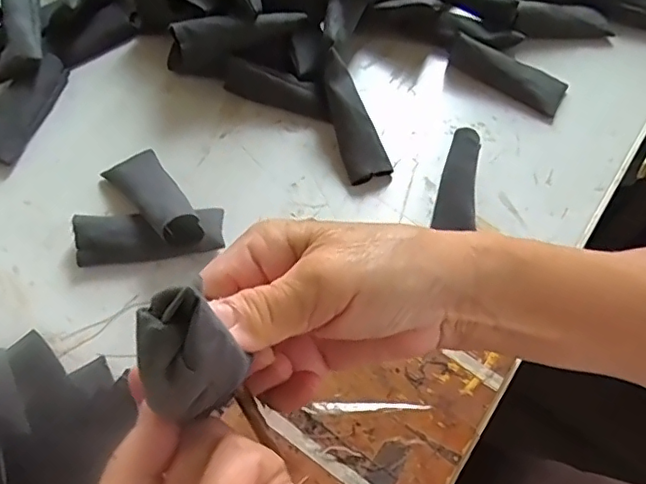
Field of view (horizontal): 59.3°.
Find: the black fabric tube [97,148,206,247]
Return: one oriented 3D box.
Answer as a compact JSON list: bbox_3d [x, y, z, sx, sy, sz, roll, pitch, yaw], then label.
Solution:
[{"bbox_3d":[-0.124,-0.035,0.414,0.039,0.026,0.108,-31,49,-18],"label":"black fabric tube"}]

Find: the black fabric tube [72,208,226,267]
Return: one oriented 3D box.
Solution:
[{"bbox_3d":[-0.123,-0.003,0.406,0.101,0.027,0.041,-8,62,-7],"label":"black fabric tube"}]

